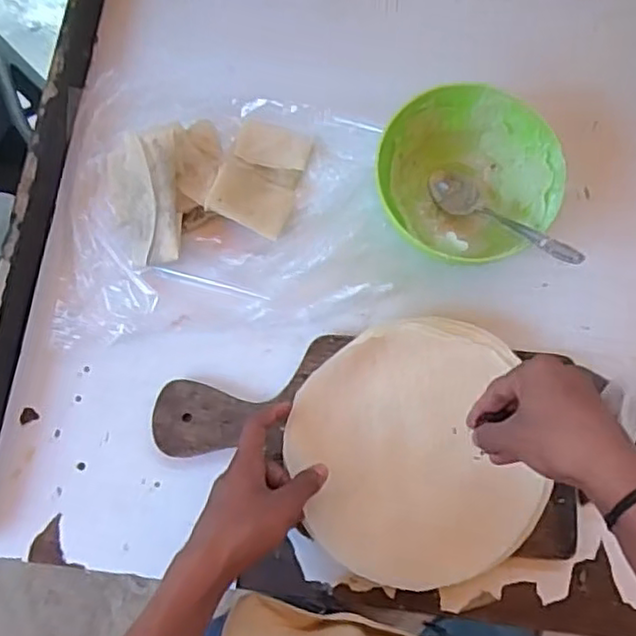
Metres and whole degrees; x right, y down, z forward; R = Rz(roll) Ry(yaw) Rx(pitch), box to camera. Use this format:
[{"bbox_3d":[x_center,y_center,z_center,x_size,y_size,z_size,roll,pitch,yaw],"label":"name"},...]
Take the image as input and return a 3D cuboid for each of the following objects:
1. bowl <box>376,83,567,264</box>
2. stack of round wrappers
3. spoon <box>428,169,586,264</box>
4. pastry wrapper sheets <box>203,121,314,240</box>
[{"bbox_3d":[0.127,-0.115,0.576,0.141,0.078,0.142,0,79,0],"label":"bowl"},{"bbox_3d":[0.076,0.110,0.543,0.183,0.026,0.203,-17,79,-4],"label":"stack of round wrappers"},{"bbox_3d":[0.153,-0.083,0.552,0.035,0.024,0.164,-39,45,-8],"label":"spoon"},{"bbox_3d":[-0.051,-0.127,0.596,0.068,0.012,0.103,23,69,-12],"label":"pastry wrapper sheets"}]

